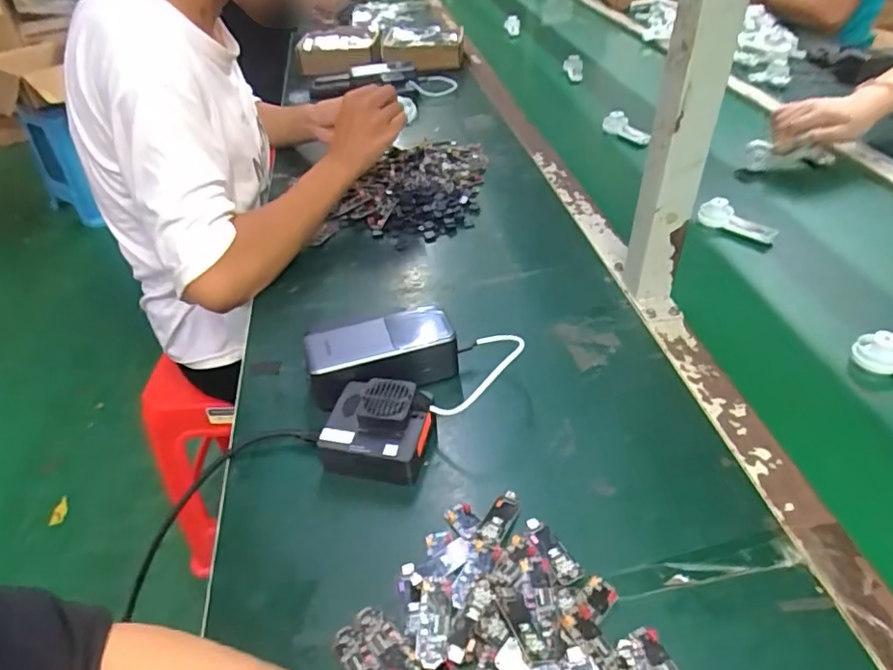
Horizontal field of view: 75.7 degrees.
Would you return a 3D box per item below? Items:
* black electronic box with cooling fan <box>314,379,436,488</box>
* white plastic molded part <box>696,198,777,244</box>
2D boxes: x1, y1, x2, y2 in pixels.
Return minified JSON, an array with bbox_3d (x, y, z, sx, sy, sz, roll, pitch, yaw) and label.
[{"bbox_3d":[-0.055,0.078,0.462,0.081,0.049,0.075,4,42,12],"label":"black electronic box with cooling fan"},{"bbox_3d":[0.353,-0.138,0.700,0.090,0.040,0.017,28,51,33],"label":"white plastic molded part"}]

